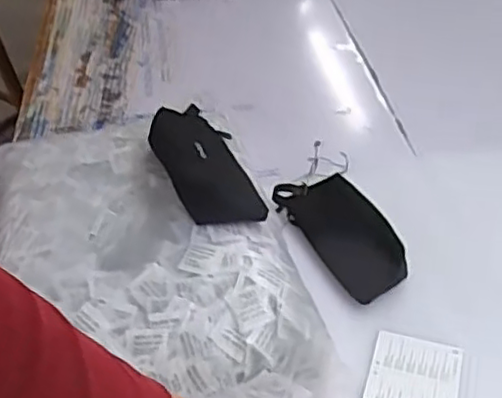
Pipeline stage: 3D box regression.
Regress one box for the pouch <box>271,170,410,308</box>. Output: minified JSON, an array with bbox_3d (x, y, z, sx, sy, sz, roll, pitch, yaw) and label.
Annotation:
[{"bbox_3d":[0.112,0.035,0.834,0.087,0.043,0.205,-21,43,-19],"label":"pouch"}]

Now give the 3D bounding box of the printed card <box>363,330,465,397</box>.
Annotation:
[{"bbox_3d":[0.168,0.183,0.691,0.089,0.011,0.097,10,42,18],"label":"printed card"}]

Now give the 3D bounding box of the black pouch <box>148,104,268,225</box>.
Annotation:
[{"bbox_3d":[-0.053,-0.042,0.788,0.100,0.039,0.201,3,41,-32],"label":"black pouch"}]

